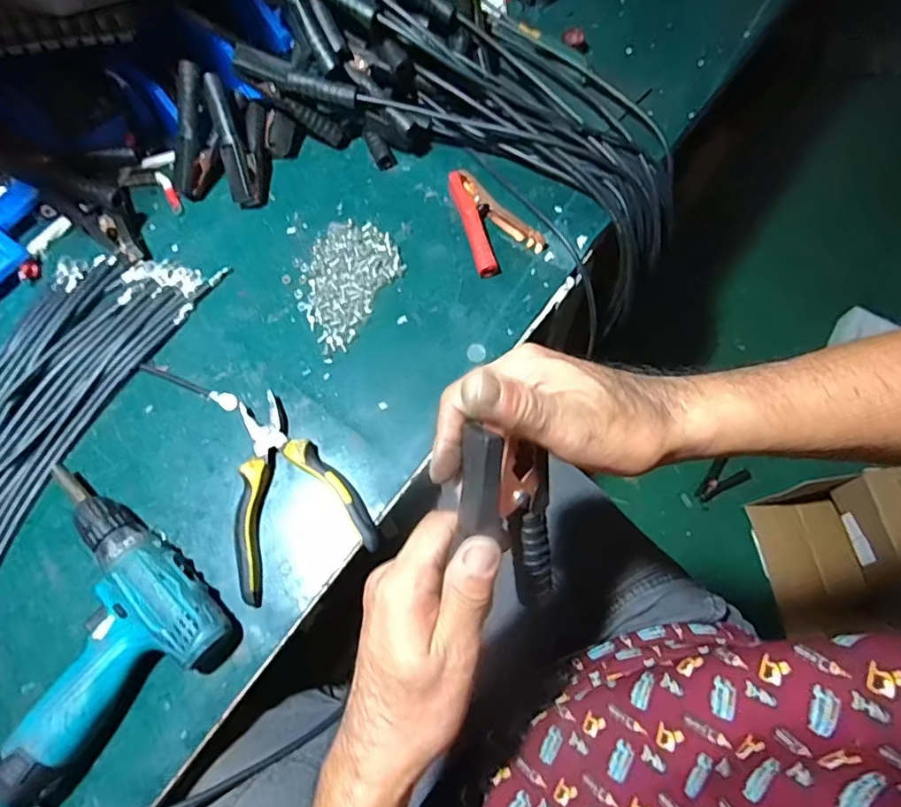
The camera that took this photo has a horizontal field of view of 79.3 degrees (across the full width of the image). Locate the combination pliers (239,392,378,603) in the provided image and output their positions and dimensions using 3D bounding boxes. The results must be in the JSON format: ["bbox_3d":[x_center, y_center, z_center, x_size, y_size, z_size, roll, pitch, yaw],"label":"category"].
[{"bbox_3d":[-0.165,0.081,0.533,0.128,0.028,0.185,-25,72,-10],"label":"combination pliers"}]

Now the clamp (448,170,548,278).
[{"bbox_3d":[0.055,-0.219,0.638,0.085,0.023,0.134,-17,70,-7],"label":"clamp"}]

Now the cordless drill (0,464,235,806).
[{"bbox_3d":[-0.339,0.185,0.481,0.238,0.053,0.194,43,74,14],"label":"cordless drill"}]

